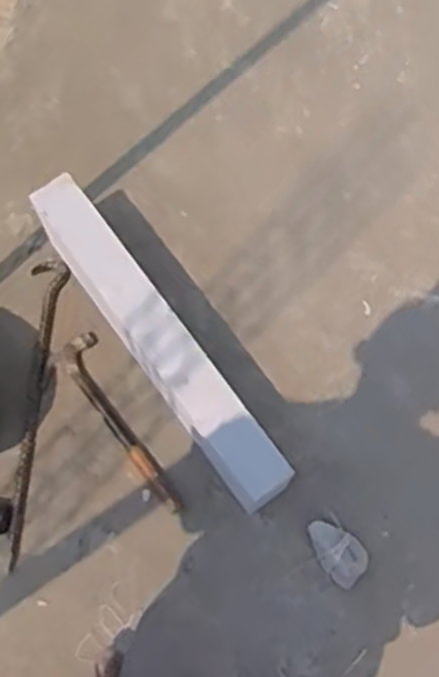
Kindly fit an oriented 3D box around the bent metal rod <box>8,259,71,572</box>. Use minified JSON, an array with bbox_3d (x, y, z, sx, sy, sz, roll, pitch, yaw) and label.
[{"bbox_3d":[-0.312,0.109,1.344,0.055,0.024,0.532,2,73,0],"label":"bent metal rod"}]

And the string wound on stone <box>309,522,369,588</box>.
[{"bbox_3d":[0.189,0.340,1.270,0.070,0.014,0.107,-42,78,-12],"label":"string wound on stone"}]

